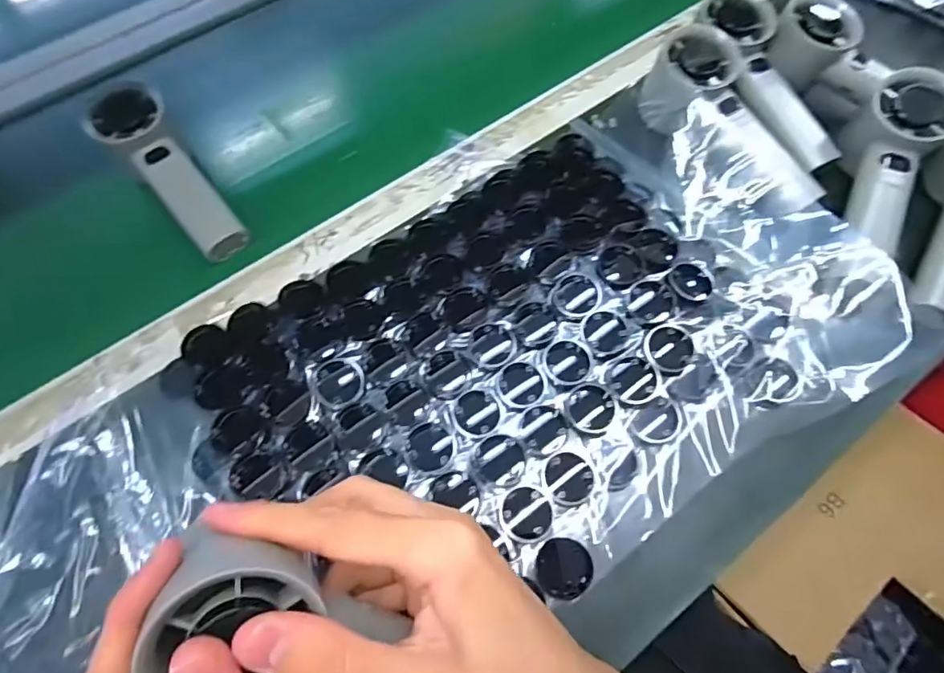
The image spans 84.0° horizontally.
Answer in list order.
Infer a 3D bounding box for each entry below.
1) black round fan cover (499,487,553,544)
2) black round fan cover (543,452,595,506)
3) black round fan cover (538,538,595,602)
[{"bbox_3d":[0.031,0.100,0.295,0.028,0.005,0.030,-2,61,3],"label":"black round fan cover"},{"bbox_3d":[0.057,0.082,0.306,0.027,0.004,0.029,-21,62,-8],"label":"black round fan cover"},{"bbox_3d":[0.050,0.126,0.285,0.030,0.004,0.030,-2,61,3],"label":"black round fan cover"}]

